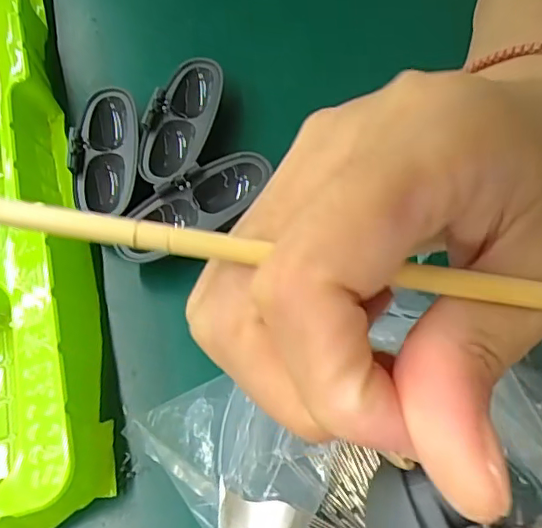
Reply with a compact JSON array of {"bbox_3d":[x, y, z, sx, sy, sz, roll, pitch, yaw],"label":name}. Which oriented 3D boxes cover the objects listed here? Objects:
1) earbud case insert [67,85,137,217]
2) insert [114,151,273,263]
[{"bbox_3d":[-0.069,-0.049,0.235,0.027,0.009,0.062,-6,64,0],"label":"earbud case insert"},{"bbox_3d":[-0.030,-0.023,0.224,0.067,0.013,0.025,-31,67,-12],"label":"insert"}]

